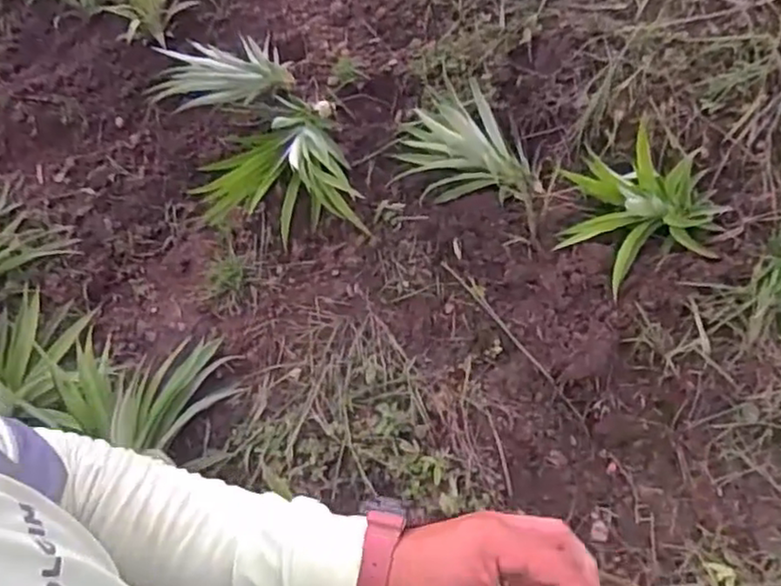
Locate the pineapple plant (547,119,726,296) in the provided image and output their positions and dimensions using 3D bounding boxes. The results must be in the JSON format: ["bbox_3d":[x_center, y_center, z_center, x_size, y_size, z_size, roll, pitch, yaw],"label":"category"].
[{"bbox_3d":[0.532,-0.188,1.482,0.284,0.213,0.292,-16,44,-11],"label":"pineapple plant"}]

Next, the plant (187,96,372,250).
[{"bbox_3d":[-0.264,-0.297,1.673,0.384,0.212,0.352,-2,43,4],"label":"plant"}]

